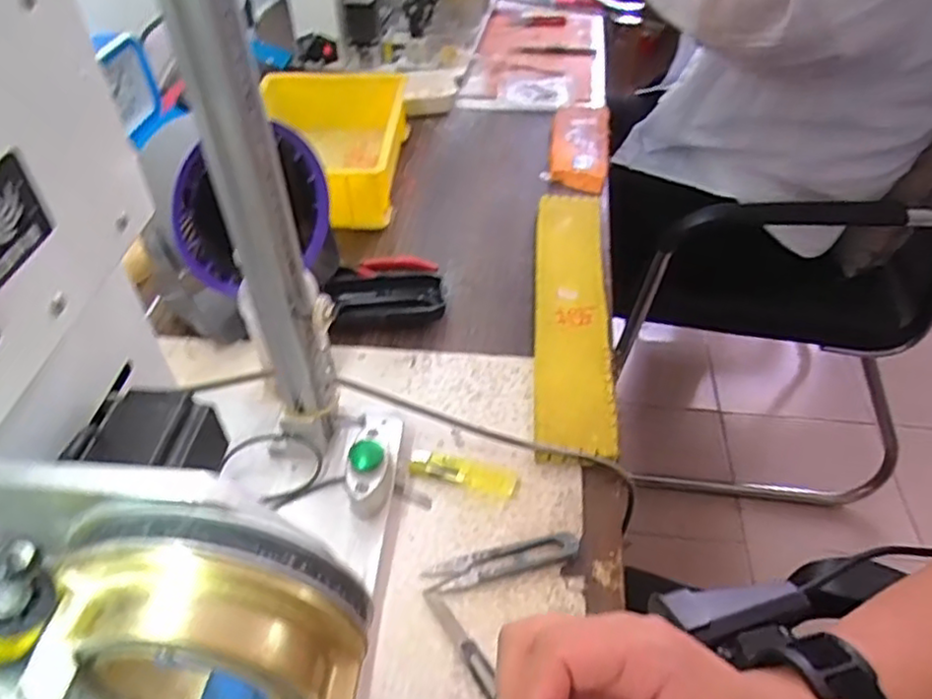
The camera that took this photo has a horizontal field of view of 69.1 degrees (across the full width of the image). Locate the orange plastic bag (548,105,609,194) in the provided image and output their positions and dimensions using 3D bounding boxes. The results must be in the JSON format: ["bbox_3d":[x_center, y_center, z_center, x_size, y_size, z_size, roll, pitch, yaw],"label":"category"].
[{"bbox_3d":[0.137,-0.246,0.815,0.068,0.015,0.191,7,46,6],"label":"orange plastic bag"}]

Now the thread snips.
[{"bbox_3d":[0.024,0.138,0.442,0.103,0.004,0.021,-11,47,-11],"label":"thread snips"}]

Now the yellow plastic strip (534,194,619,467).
[{"bbox_3d":[0.096,-0.042,0.614,0.063,0.007,0.347,4,46,3],"label":"yellow plastic strip"}]

